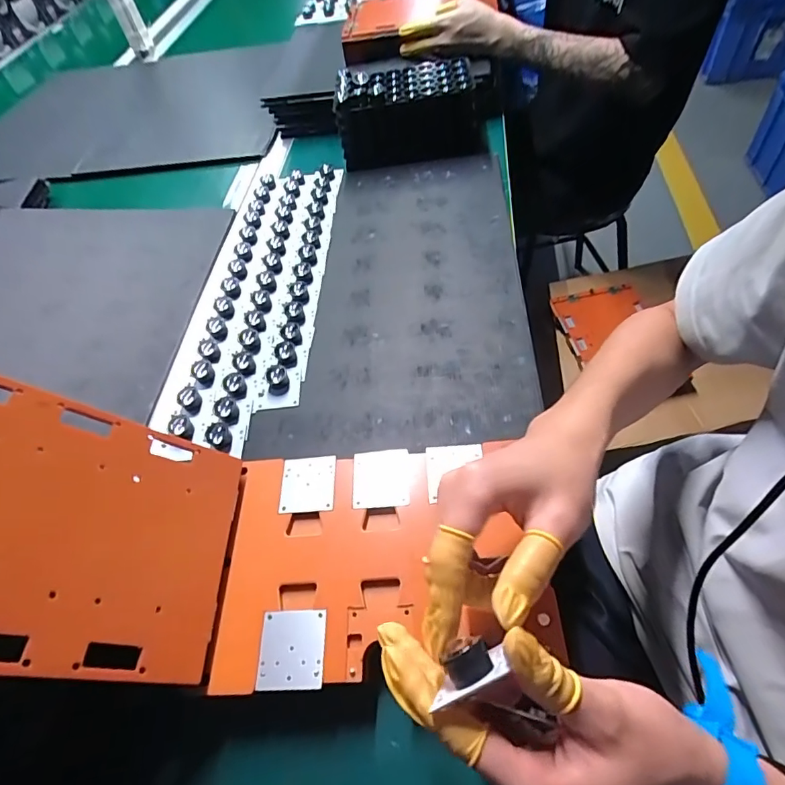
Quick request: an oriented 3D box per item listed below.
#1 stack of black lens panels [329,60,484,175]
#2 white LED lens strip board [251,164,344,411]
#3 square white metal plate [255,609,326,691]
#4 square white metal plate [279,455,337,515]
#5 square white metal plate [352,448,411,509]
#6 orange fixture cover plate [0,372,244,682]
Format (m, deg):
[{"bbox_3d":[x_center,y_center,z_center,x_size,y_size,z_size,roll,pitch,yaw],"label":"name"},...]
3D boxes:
[{"bbox_3d":[0.023,-0.410,0.711,0.197,0.108,0.123,-3,55,8],"label":"stack of black lens panels"},{"bbox_3d":[-0.113,-0.161,0.597,0.056,0.016,0.417,-2,54,8],"label":"white LED lens strip board"},{"bbox_3d":[-0.068,0.172,0.322,0.044,0.004,0.048,-6,54,6],"label":"square white metal plate"},{"bbox_3d":[-0.070,0.076,0.395,0.046,0.004,0.047,-6,59,9],"label":"square white metal plate"},{"bbox_3d":[-0.009,0.069,0.385,0.045,0.005,0.047,-6,54,6],"label":"square white metal plate"},{"bbox_3d":[-0.207,0.077,0.288,0.008,0.232,0.156,-30,46,36],"label":"orange fixture cover plate"}]

